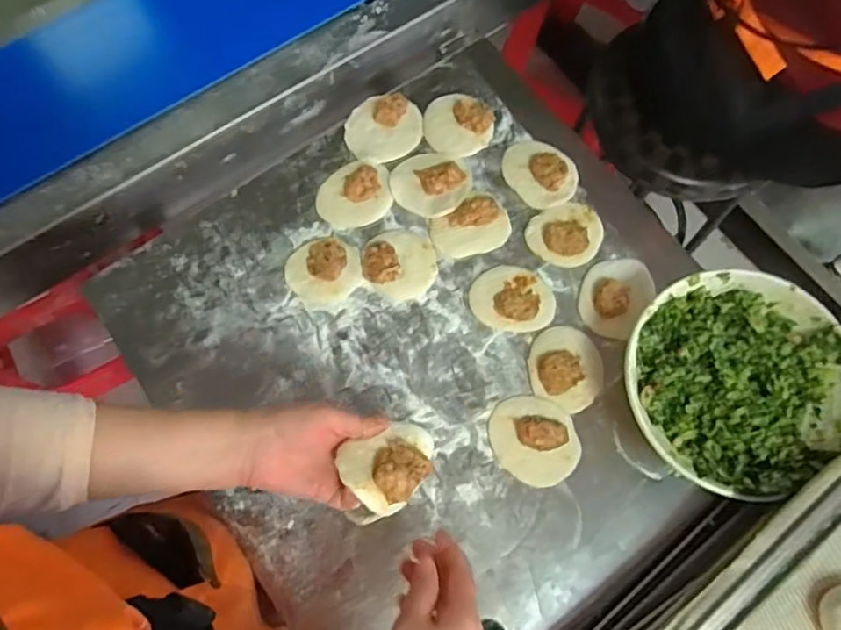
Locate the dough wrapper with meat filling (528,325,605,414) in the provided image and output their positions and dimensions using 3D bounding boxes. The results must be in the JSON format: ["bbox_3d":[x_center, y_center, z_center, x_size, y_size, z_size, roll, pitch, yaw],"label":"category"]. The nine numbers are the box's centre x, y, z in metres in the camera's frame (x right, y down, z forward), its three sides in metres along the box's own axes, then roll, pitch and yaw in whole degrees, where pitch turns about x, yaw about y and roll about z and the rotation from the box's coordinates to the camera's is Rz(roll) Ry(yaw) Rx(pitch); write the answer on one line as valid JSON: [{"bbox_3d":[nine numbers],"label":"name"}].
[{"bbox_3d":[0.164,0.054,0.651,0.083,0.032,0.090,0,73,0],"label":"dough wrapper with meat filling"}]

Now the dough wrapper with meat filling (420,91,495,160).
[{"bbox_3d":[0.045,-0.240,0.737,0.080,0.028,0.087,0,73,0],"label":"dough wrapper with meat filling"}]

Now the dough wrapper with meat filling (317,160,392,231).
[{"bbox_3d":[-0.080,-0.149,0.711,0.092,0.033,0.077,-18,74,-6],"label":"dough wrapper with meat filling"}]

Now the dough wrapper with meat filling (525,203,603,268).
[{"bbox_3d":[0.172,-0.101,0.697,0.084,0.029,0.080,0,73,0],"label":"dough wrapper with meat filling"}]

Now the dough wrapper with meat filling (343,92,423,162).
[{"bbox_3d":[-0.047,-0.239,0.734,0.095,0.036,0.088,0,73,0],"label":"dough wrapper with meat filling"}]

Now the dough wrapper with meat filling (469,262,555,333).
[{"bbox_3d":[0.107,-0.022,0.678,0.093,0.024,0.075,14,74,4],"label":"dough wrapper with meat filling"}]

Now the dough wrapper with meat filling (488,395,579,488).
[{"bbox_3d":[0.123,0.132,0.629,0.088,0.026,0.095,0,73,0],"label":"dough wrapper with meat filling"}]

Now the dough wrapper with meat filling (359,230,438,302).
[{"bbox_3d":[-0.025,-0.064,0.686,0.083,0.030,0.086,0,73,0],"label":"dough wrapper with meat filling"}]

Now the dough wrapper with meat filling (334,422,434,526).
[{"bbox_3d":[-0.026,0.133,0.504,0.082,0.046,0.060,-27,72,-8],"label":"dough wrapper with meat filling"}]

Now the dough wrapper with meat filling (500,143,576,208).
[{"bbox_3d":[0.144,-0.177,0.717,0.068,0.034,0.095,-43,78,-12],"label":"dough wrapper with meat filling"}]

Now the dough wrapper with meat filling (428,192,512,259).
[{"bbox_3d":[0.059,-0.104,0.698,0.090,0.029,0.061,-18,74,-5],"label":"dough wrapper with meat filling"}]

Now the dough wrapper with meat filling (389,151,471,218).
[{"bbox_3d":[0.013,-0.165,0.715,0.092,0.026,0.088,0,73,0],"label":"dough wrapper with meat filling"}]

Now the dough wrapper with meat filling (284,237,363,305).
[{"bbox_3d":[-0.113,-0.055,0.683,0.084,0.034,0.076,-9,74,-3],"label":"dough wrapper with meat filling"}]

